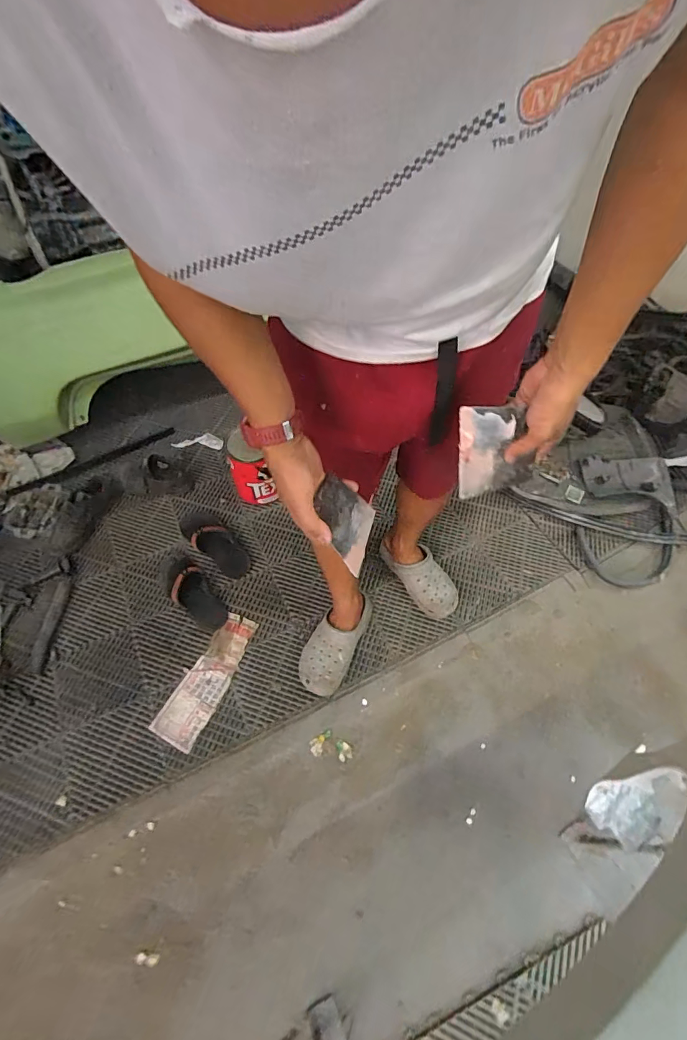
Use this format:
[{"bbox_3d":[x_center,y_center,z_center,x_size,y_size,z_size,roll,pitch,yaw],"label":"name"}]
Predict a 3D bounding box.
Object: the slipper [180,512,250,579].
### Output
[{"bbox_3d":[-0.388,0.057,1.285,0.108,0.060,0.301,-34,63,-22],"label":"slipper"}]

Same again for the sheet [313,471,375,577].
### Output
[{"bbox_3d":[0.001,-0.002,0.582,0.096,0.007,0.131,46,34,-18],"label":"sheet"}]

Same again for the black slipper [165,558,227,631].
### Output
[{"bbox_3d":[-0.421,0.195,1.203,0.095,0.043,0.253,-34,63,-21],"label":"black slipper"}]

